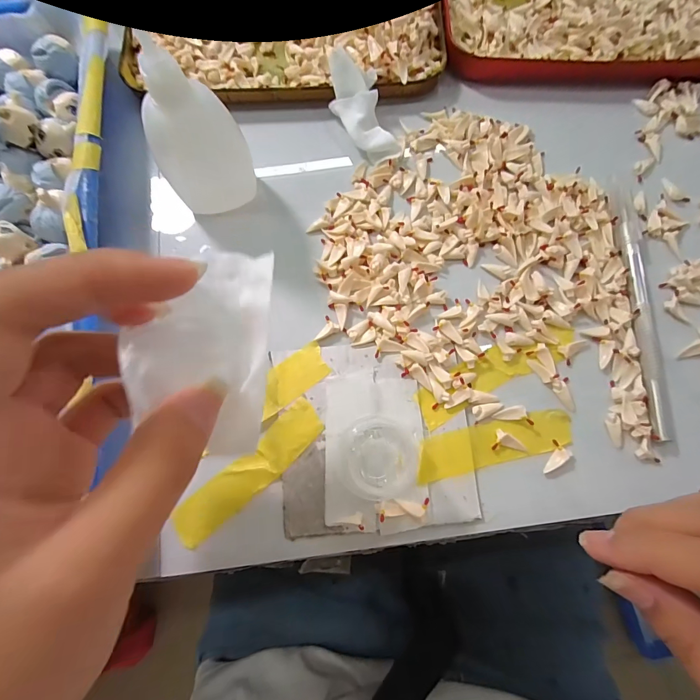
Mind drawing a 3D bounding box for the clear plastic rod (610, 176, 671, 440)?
[{"bbox_3d":[0.152,-0.027,0.202,0.010,0.006,0.142,0,75,1],"label":"clear plastic rod"}]

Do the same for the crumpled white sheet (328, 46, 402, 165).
[{"bbox_3d":[0.008,-0.141,0.227,0.026,0.016,0.064,-26,93,-7],"label":"crumpled white sheet"}]

